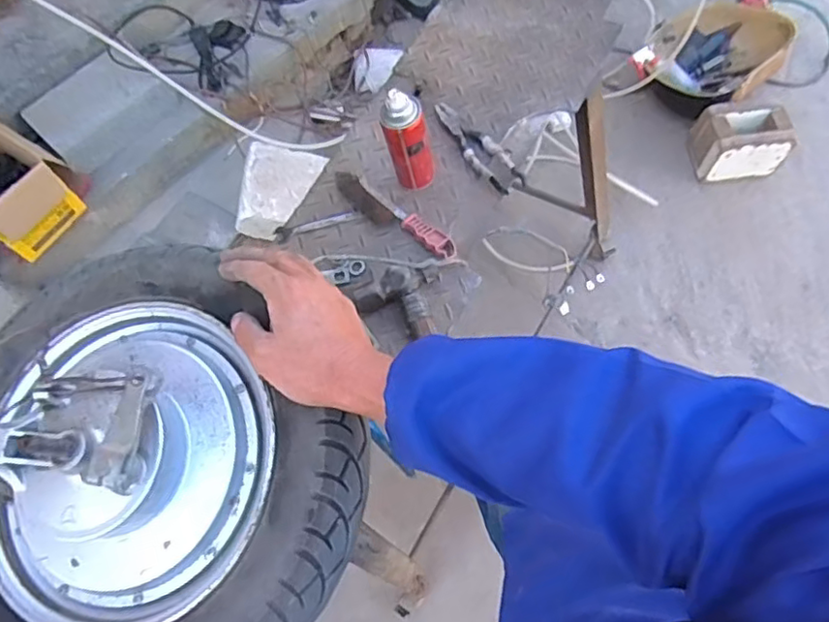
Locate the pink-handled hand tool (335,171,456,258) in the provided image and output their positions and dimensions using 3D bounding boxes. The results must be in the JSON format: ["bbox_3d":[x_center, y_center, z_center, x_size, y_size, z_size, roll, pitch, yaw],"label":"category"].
[{"bbox_3d":[-0.030,-0.147,0.943,0.223,0.031,0.044,33,72,18],"label":"pink-handled hand tool"}]

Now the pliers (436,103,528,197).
[{"bbox_3d":[0.094,-0.258,0.968,0.053,0.025,0.201,-34,67,-10],"label":"pliers"}]

